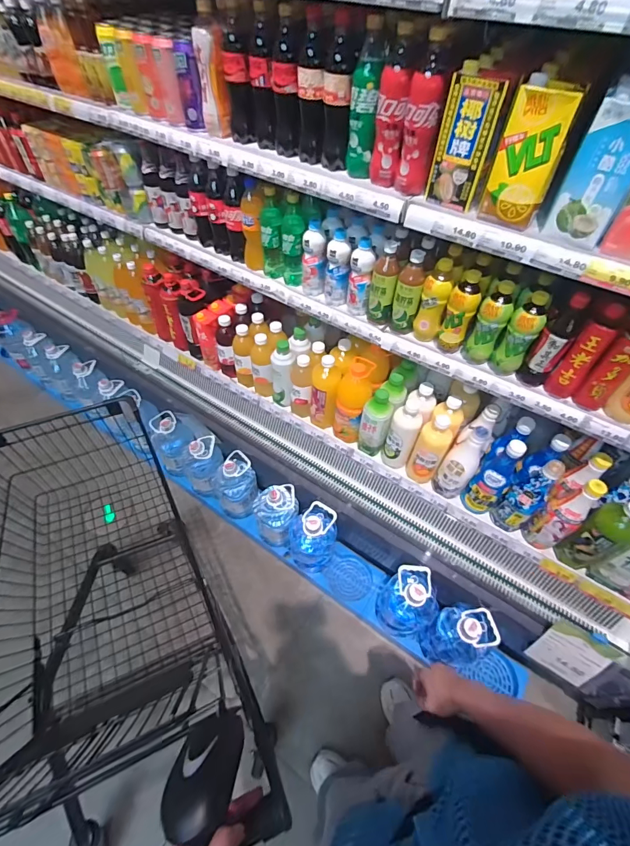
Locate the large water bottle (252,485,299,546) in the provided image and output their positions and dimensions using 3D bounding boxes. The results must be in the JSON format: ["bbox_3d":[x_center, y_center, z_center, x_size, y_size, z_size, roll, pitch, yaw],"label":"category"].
[{"bbox_3d":[-0.136,0.318,1.346,0.148,0.248,0.153,1,52,-2],"label":"large water bottle"}]

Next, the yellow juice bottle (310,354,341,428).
[{"bbox_3d":[0.032,-0.092,1.219,0.084,0.248,0.084,7,52,3],"label":"yellow juice bottle"}]

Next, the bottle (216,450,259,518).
[{"bbox_3d":[-0.287,0.233,1.400,0.142,0.231,0.153,1,52,-2],"label":"bottle"}]

